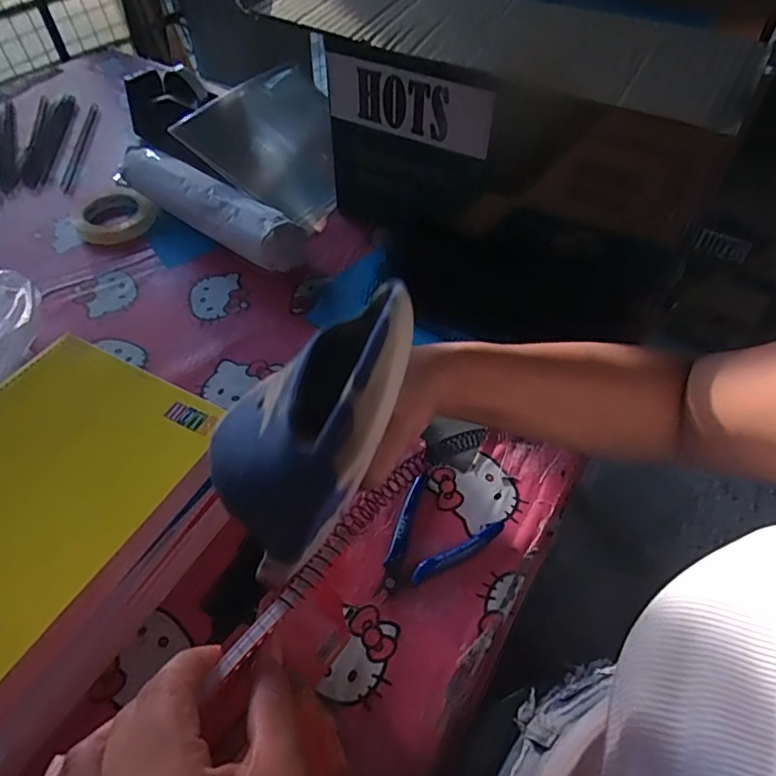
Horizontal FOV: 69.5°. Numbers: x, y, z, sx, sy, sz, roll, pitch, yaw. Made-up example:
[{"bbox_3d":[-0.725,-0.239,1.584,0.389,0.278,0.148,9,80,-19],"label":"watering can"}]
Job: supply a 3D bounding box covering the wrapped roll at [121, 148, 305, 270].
[{"bbox_3d":[-0.239,-0.239,0.747,0.321,0.069,0.071,31,57,23],"label":"wrapped roll"}]

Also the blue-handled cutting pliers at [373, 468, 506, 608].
[{"bbox_3d":[0.038,0.135,0.465,0.080,0.022,0.110,23,54,18],"label":"blue-handled cutting pliers"}]

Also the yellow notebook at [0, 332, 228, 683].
[{"bbox_3d":[-0.268,0.071,0.416,0.181,0.016,0.245,28,58,11],"label":"yellow notebook"}]

